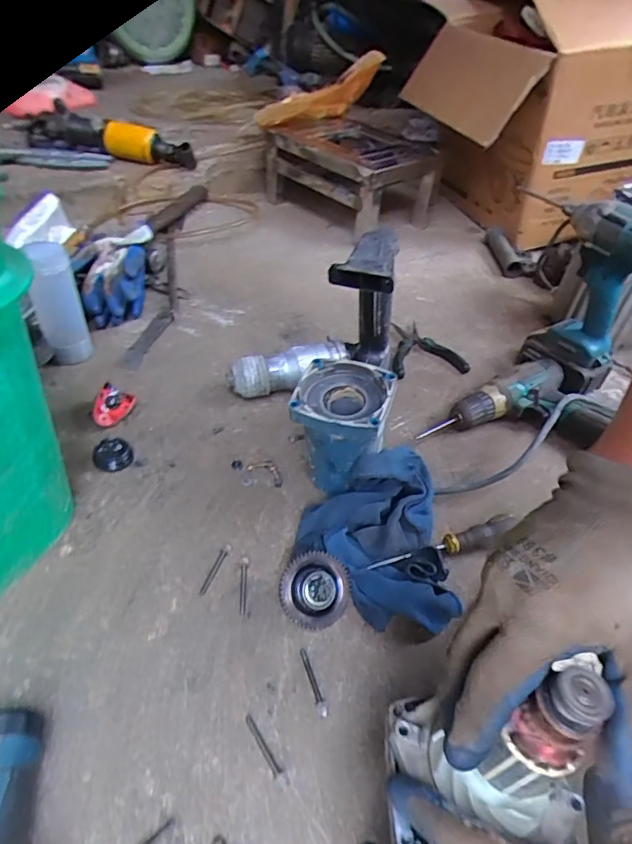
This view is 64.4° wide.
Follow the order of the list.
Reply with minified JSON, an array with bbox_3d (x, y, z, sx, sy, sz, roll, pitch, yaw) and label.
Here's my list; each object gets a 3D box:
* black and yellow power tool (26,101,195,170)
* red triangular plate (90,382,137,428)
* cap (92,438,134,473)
[{"bbox_3d":[-0.469,-0.657,1.163,0.383,0.080,0.071,7,43,0],"label":"black and yellow power tool"},{"bbox_3d":[-0.252,-0.018,0.619,0.042,0.007,0.050,30,69,-27],"label":"red triangular plate"},{"bbox_3d":[-0.232,0.038,0.574,0.041,0.013,0.044,3,43,-3],"label":"cap"}]

